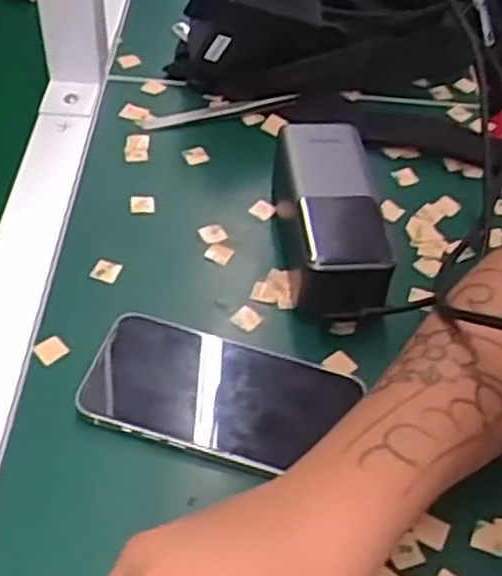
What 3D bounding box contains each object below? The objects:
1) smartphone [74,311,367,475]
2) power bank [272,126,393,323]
[{"bbox_3d":[-0.018,0.057,0.426,0.137,0.011,0.074,14,48,5],"label":"smartphone"},{"bbox_3d":[0.049,-0.042,0.494,0.057,0.054,0.141,3,48,-5],"label":"power bank"}]

